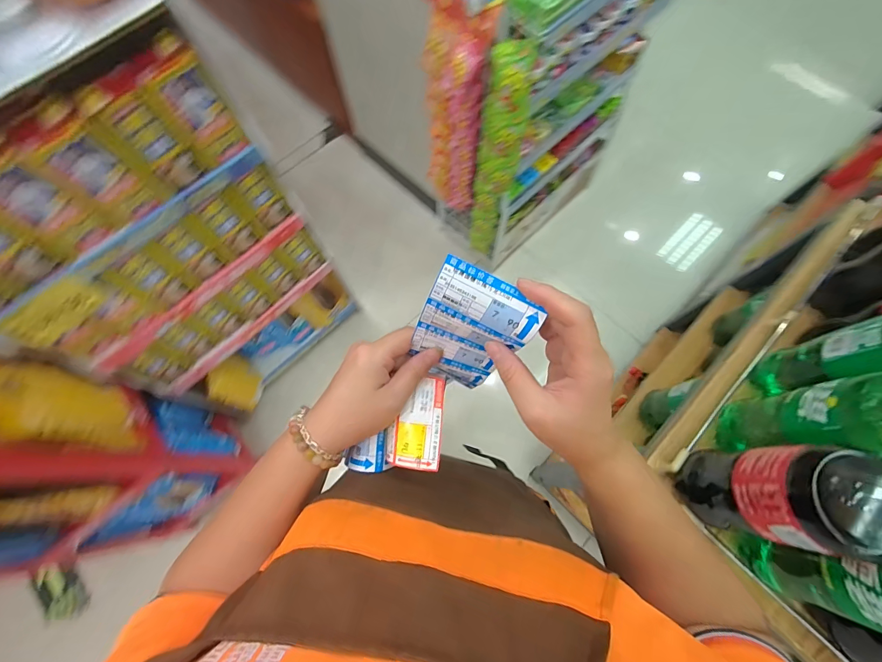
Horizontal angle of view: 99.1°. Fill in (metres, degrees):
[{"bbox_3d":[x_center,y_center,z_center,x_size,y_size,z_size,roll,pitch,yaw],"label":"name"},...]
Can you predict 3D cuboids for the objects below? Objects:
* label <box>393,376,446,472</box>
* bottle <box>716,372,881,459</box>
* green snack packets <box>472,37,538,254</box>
[{"bbox_3d":[-0.018,0.081,0.334,0.038,0.008,0.078,5,74,0],"label":"label"},{"bbox_3d":[0.481,0.109,0.440,0.118,0.321,0.093,2,73,0],"label":"bottle"},{"bbox_3d":[0.158,-0.454,1.119,0.114,0.722,0.098,12,73,3],"label":"green snack packets"}]

